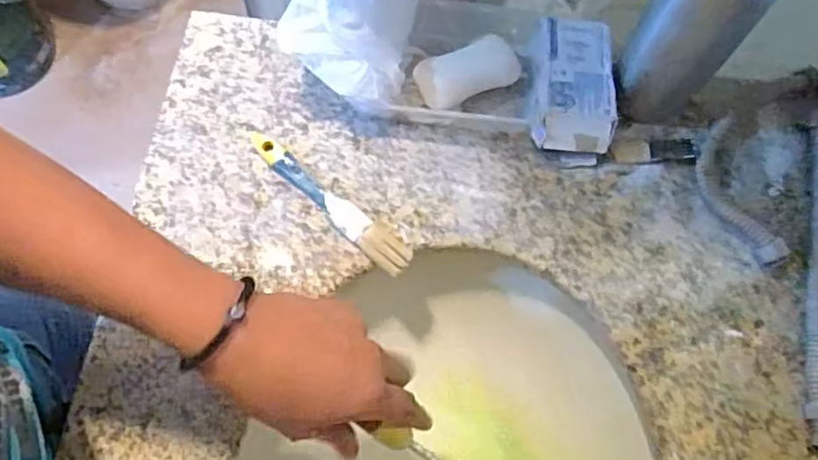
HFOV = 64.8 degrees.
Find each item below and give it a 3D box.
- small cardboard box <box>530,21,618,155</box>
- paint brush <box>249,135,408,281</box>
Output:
[{"bbox_3d":[0.142,-0.122,0.565,0.069,0.044,0.115,5,68,1],"label":"small cardboard box"},{"bbox_3d":[-0.067,-0.027,0.536,0.174,0.014,0.028,41,73,14],"label":"paint brush"}]

